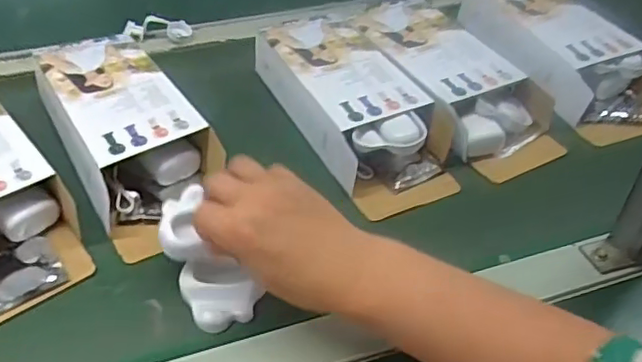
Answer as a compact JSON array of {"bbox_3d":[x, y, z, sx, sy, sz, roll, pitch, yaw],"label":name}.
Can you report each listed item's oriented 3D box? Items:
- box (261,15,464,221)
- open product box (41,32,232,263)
[{"bbox_3d":[0.028,-0.072,0.554,0.107,0.065,0.226,-20,42,-23],"label":"box"},{"bbox_3d":[-0.172,-0.042,0.530,0.107,0.056,0.223,-25,44,-28],"label":"open product box"}]

